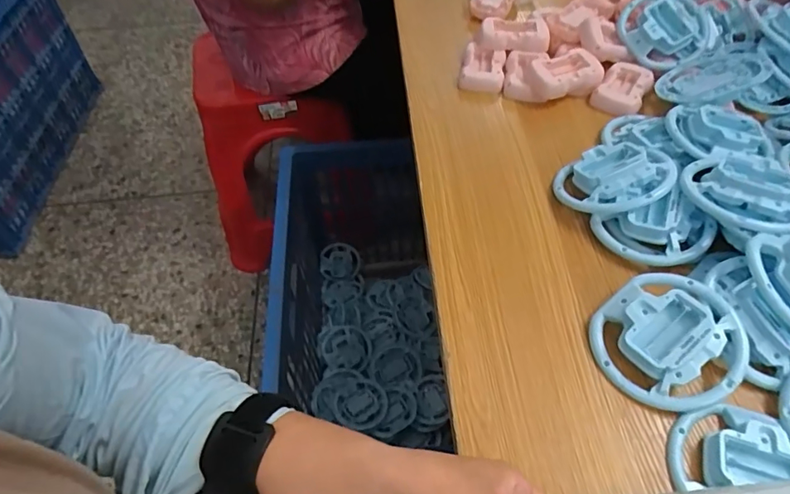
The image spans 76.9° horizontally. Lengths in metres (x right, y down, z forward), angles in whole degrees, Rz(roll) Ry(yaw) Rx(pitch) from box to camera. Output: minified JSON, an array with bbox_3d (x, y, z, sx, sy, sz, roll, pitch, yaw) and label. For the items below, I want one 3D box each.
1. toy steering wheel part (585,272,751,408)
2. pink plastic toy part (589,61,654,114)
[{"bbox_3d":[0.205,0.068,0.370,0.105,0.034,0.105,-4,75,13],"label":"toy steering wheel part"},{"bbox_3d":[0.268,-0.186,0.582,0.053,0.015,0.084,30,59,22],"label":"pink plastic toy part"}]

